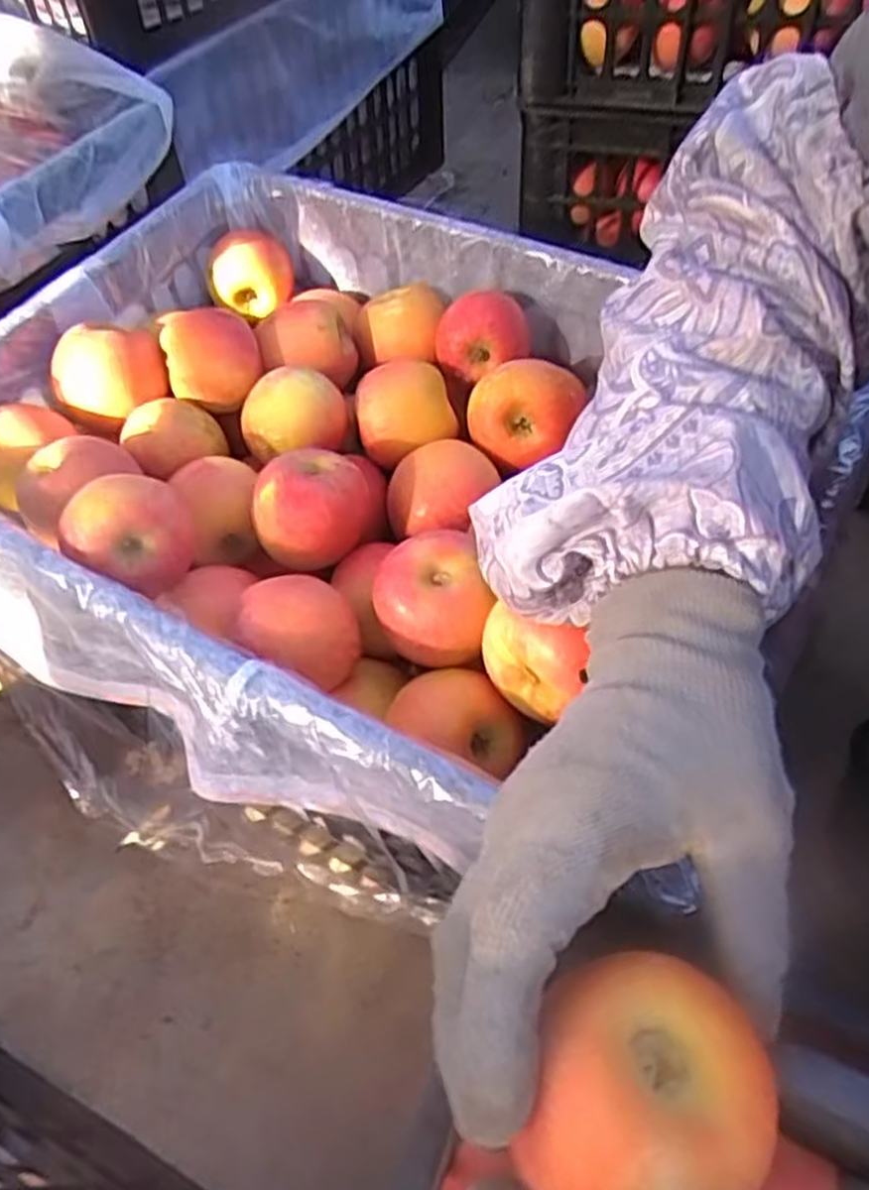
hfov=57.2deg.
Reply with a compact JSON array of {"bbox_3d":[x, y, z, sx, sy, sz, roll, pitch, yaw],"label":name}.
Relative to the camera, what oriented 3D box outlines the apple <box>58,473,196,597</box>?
[{"bbox_3d":[-0.159,-0.034,0.411,0.061,0.048,0.055,-31,58,-18],"label":"apple"}]

